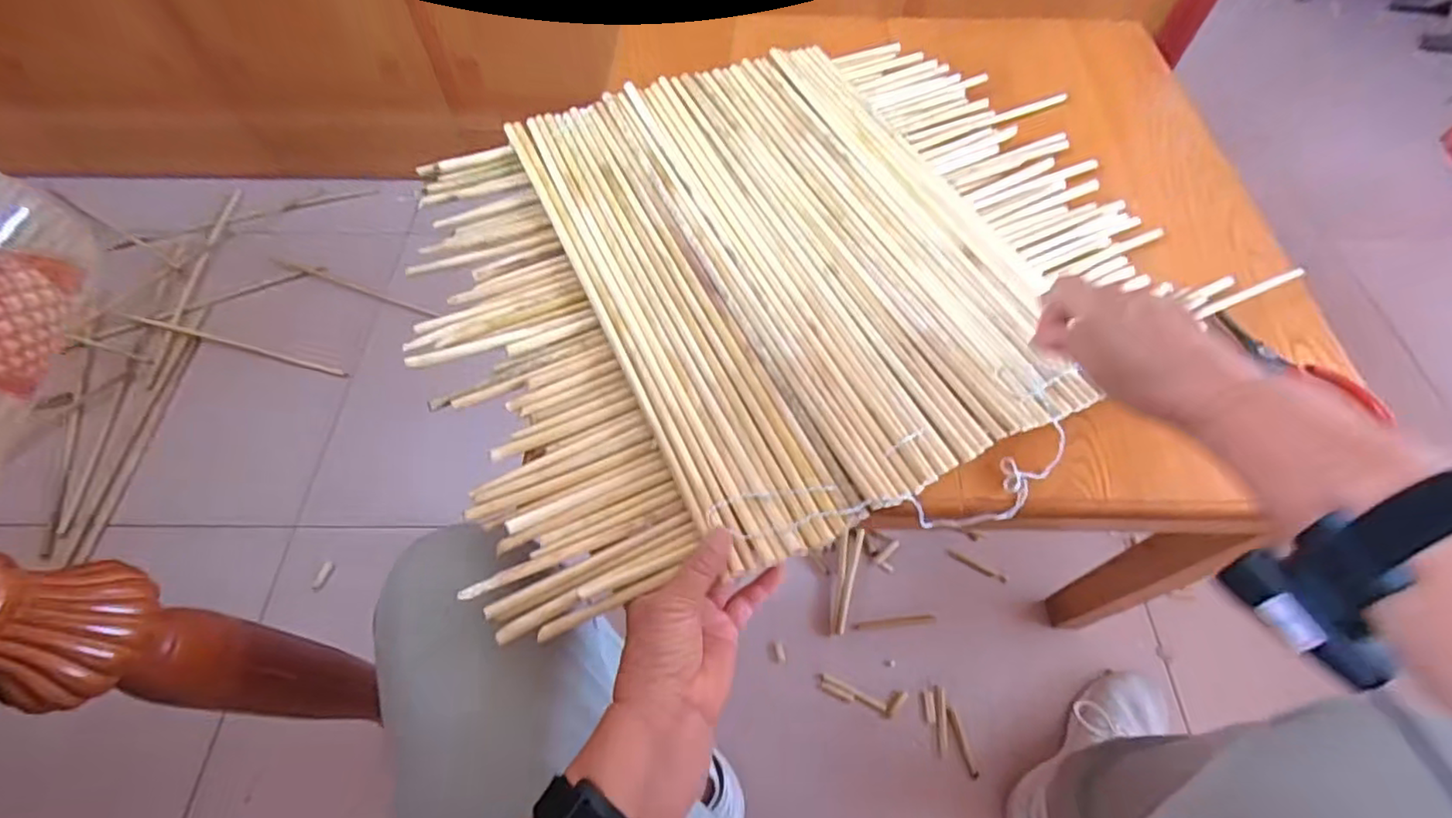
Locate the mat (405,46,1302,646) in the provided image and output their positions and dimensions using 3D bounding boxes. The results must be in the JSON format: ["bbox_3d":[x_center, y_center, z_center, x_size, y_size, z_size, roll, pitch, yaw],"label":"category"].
[{"bbox_3d":[0.049,-0.146,0.537,0.614,0.022,0.487,-24,62,-13],"label":"mat"}]

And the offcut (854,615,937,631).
[{"bbox_3d":[0.229,0.289,0.833,0.115,0.006,0.012,-4,53,-8],"label":"offcut"}]

